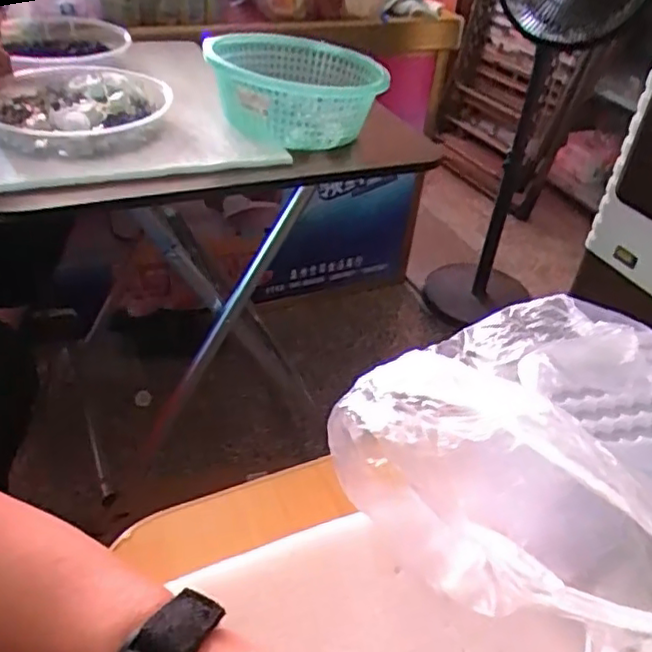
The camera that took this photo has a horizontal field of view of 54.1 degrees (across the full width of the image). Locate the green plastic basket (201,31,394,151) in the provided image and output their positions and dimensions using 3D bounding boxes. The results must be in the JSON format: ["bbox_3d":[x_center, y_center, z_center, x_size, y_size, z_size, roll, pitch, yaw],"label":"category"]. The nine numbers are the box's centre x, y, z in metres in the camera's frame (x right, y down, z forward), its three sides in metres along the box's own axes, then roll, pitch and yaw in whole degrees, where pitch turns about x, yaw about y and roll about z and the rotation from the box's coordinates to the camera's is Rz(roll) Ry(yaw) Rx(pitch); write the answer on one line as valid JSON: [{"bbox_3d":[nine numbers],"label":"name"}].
[{"bbox_3d":[-0.035,-0.318,0.857,0.216,0.094,0.257,1,39,-7],"label":"green plastic basket"}]

